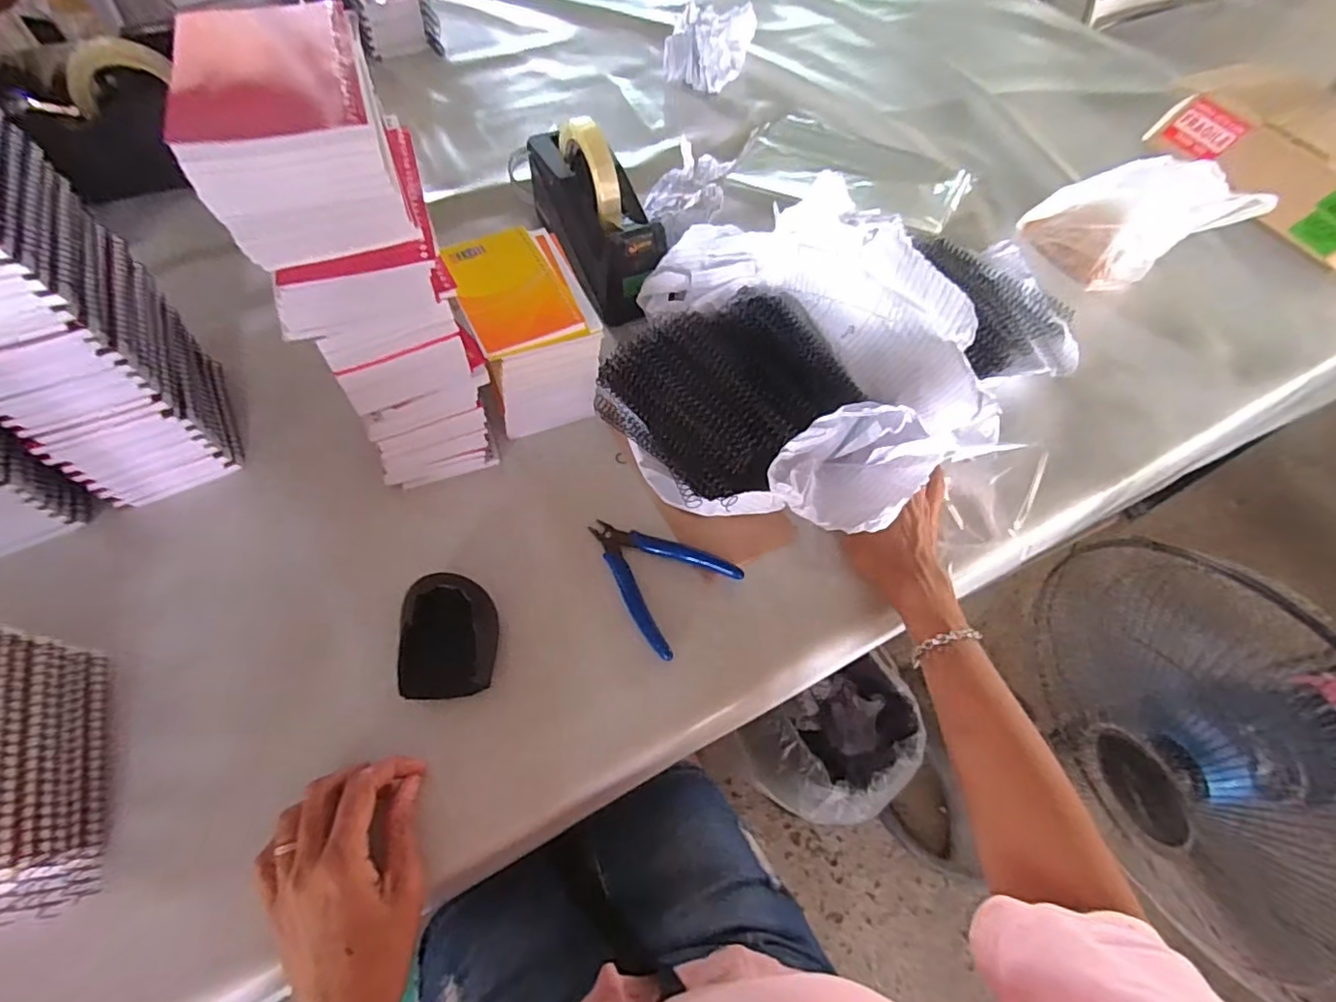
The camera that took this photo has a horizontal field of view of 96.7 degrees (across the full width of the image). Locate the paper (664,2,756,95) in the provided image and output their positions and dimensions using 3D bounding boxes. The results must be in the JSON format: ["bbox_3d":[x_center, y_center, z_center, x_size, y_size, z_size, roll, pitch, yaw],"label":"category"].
[{"bbox_3d":[0.054,-0.626,0.821,0.117,0.082,0.082,10,60,3],"label":"paper"}]

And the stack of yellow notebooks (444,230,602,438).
[{"bbox_3d":[-0.119,-0.146,0.521,0.096,0.109,0.137,-18,62,-13],"label":"stack of yellow notebooks"}]

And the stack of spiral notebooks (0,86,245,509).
[{"bbox_3d":[-0.429,-0.138,0.400,0.107,0.290,0.157,-26,64,-17],"label":"stack of spiral notebooks"}]

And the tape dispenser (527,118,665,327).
[{"bbox_3d":[-0.069,-0.282,0.579,0.080,0.114,0.204,-22,63,-15],"label":"tape dispenser"}]

